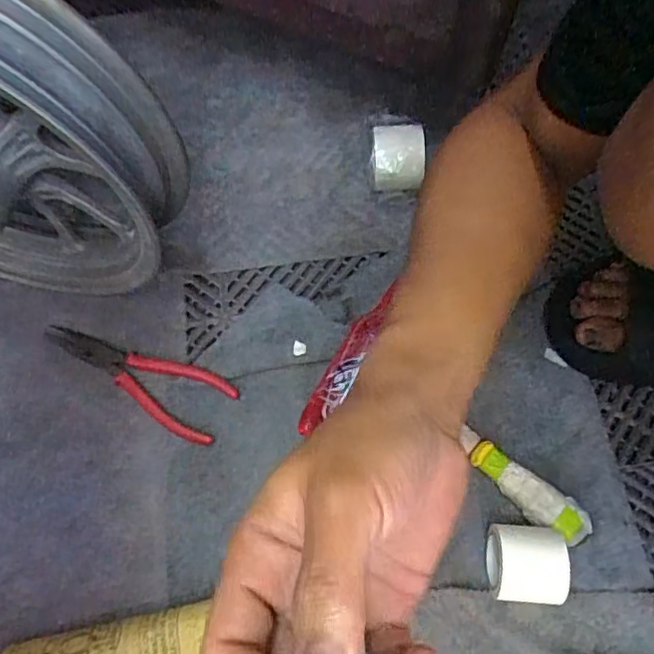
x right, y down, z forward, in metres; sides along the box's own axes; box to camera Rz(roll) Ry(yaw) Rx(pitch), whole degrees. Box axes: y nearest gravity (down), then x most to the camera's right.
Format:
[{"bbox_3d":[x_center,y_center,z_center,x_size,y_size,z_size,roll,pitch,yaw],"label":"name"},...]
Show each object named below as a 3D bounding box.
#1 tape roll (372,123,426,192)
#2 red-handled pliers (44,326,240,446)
[{"bbox_3d":[0.072,-0.173,0.618,0.054,0.054,0.063,2,66,2],"label":"tape roll"},{"bbox_3d":[-0.180,0.040,0.558,0.198,0.013,0.061,27,69,13],"label":"red-handled pliers"}]

